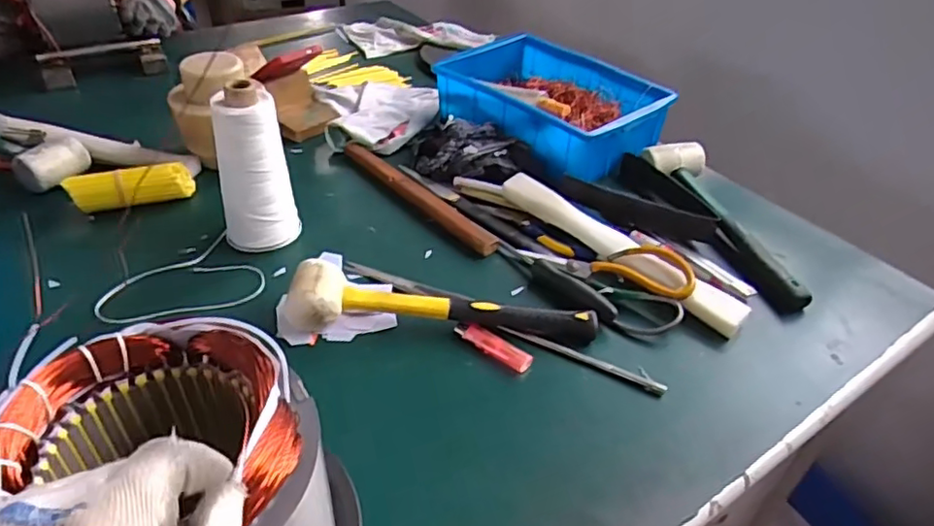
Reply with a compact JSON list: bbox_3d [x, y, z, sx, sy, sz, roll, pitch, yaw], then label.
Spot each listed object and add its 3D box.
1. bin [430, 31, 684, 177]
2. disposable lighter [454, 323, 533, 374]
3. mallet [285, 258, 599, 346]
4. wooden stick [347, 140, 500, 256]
[{"bbox_3d":[0.118,-0.233,0.891,0.211,0.076,0.297,-30,50,-34],"label":"bin"},{"bbox_3d":[0.025,0.076,0.572,0.078,0.012,0.025,26,44,26],"label":"disposable lighter"},{"bbox_3d":[-0.022,0.037,0.581,0.286,0.055,0.059,1,39,-2],"label":"mallet"},{"bbox_3d":[-0.063,-0.082,0.755,0.029,0.017,0.278,-27,48,-31],"label":"wooden stick"}]

